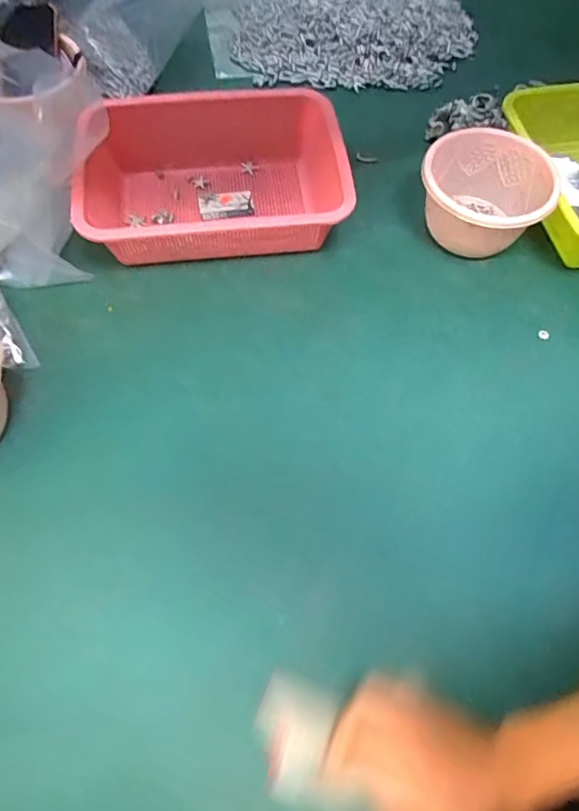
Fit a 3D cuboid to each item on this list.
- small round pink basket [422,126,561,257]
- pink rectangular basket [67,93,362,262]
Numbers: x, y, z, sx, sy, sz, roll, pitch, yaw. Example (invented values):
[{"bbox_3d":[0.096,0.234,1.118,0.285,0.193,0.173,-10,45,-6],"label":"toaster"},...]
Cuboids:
[{"bbox_3d":[0.223,-0.240,0.604,0.143,0.091,0.152,1,62,-2],"label":"small round pink basket"},{"bbox_3d":[-0.087,-0.270,0.621,0.297,0.082,0.230,-4,62,-5],"label":"pink rectangular basket"}]

